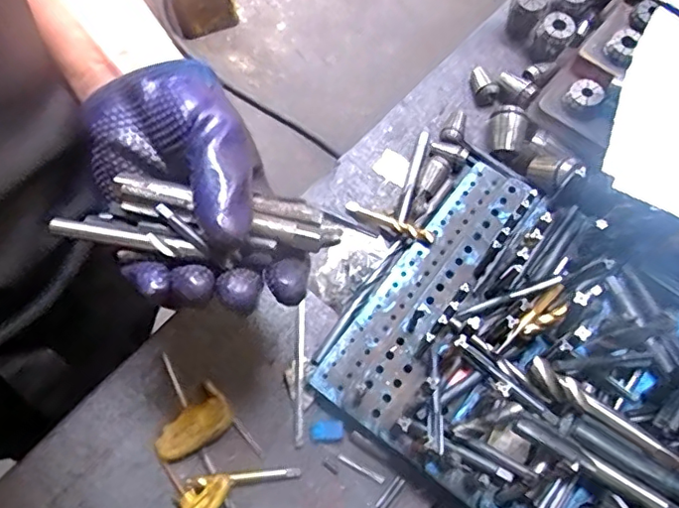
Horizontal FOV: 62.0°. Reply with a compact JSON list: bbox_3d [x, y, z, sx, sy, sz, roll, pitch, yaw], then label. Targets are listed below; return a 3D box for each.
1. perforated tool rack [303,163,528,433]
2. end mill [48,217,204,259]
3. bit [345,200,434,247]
[{"bbox_3d":[0.069,0.026,0.443,0.066,0.030,0.230,34,74,12],"label":"perforated tool rack"},{"bbox_3d":[-0.109,-0.009,0.287,0.076,0.006,0.007,10,70,5],"label":"end mill"},{"bbox_3d":[0.040,-0.026,0.460,0.079,0.010,0.010,26,72,24],"label":"bit"}]

